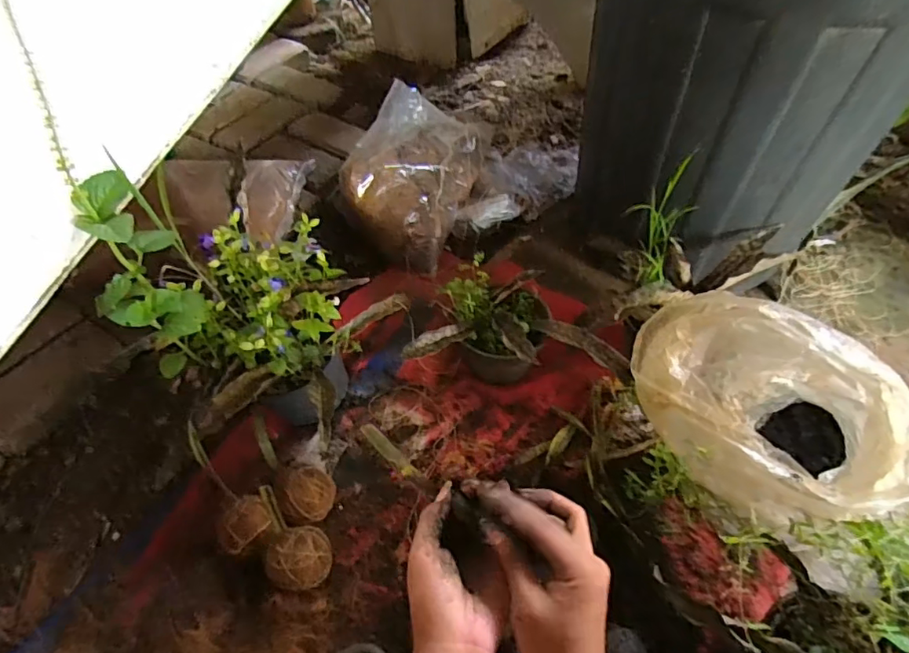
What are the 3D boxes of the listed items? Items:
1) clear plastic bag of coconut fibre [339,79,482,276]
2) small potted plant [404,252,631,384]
[{"bbox_3d":[-0.077,-0.258,0.944,0.176,0.233,0.240,19,55,17],"label":"clear plastic bag of coconut fibre"},{"bbox_3d":[0.091,0.014,0.762,0.278,0.148,0.163,7,53,9],"label":"small potted plant"}]

